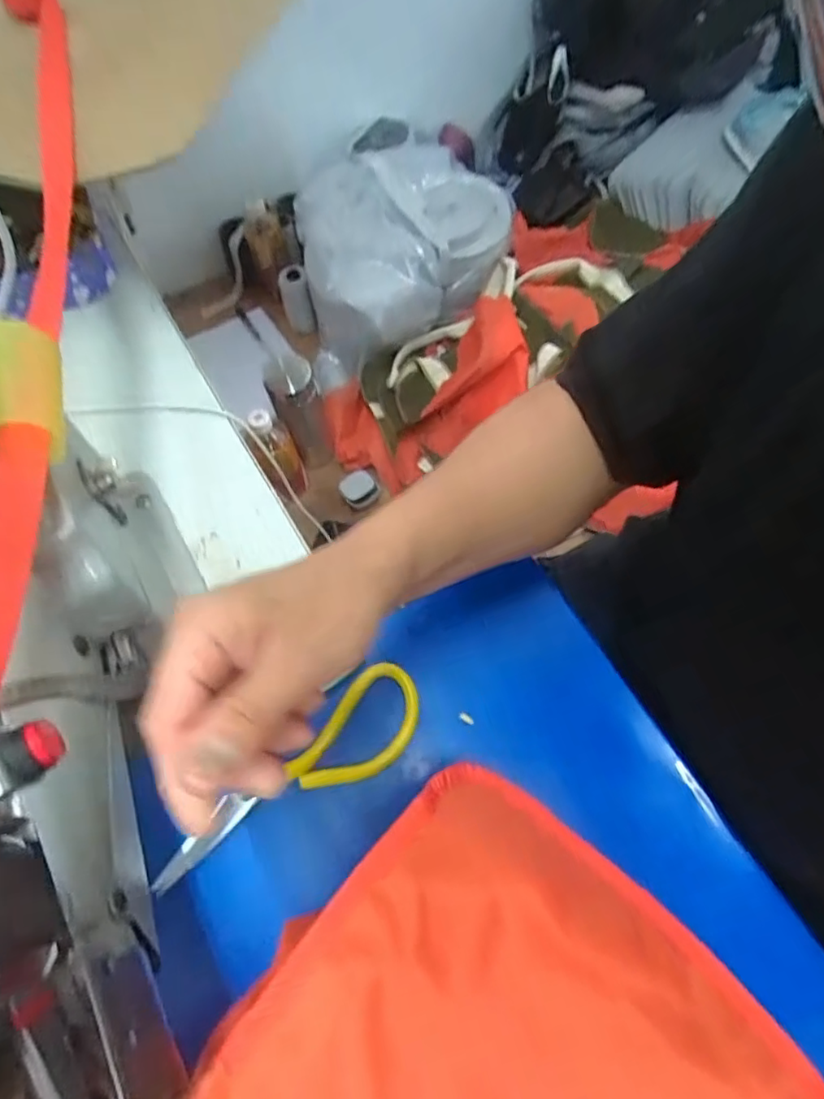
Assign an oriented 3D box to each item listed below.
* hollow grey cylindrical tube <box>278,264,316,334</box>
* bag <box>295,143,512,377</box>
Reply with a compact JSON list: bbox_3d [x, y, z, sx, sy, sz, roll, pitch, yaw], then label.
[{"bbox_3d":[-0.221,-0.483,1.124,0.053,0.134,0.050,0,64,1],"label":"hollow grey cylindrical tube"},{"bbox_3d":[-0.040,-0.557,1.060,0.381,0.158,0.337,-28,67,-12],"label":"bag"}]

